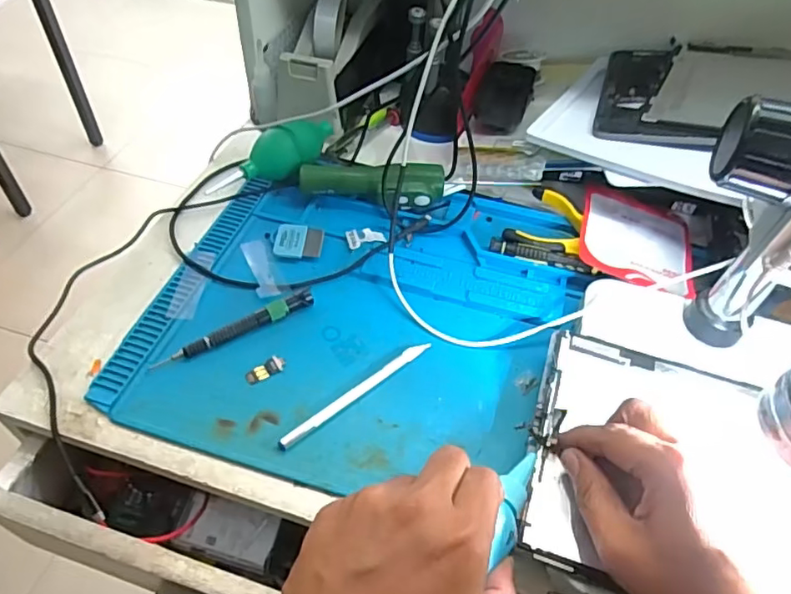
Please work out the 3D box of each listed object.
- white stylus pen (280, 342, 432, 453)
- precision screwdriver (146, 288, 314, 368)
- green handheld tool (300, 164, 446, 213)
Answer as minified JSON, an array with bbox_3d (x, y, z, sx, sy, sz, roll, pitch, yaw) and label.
[{"bbox_3d":[-0.027,0.069,0.416,0.137,0.008,0.011,-35,59,-28],"label":"white stylus pen"},{"bbox_3d":[-0.123,0.024,0.440,0.129,0.014,0.013,-25,55,-23],"label":"precision screwdriver"},{"bbox_3d":[-0.021,-0.107,0.542,0.133,0.038,0.031,4,49,0],"label":"green handheld tool"}]

